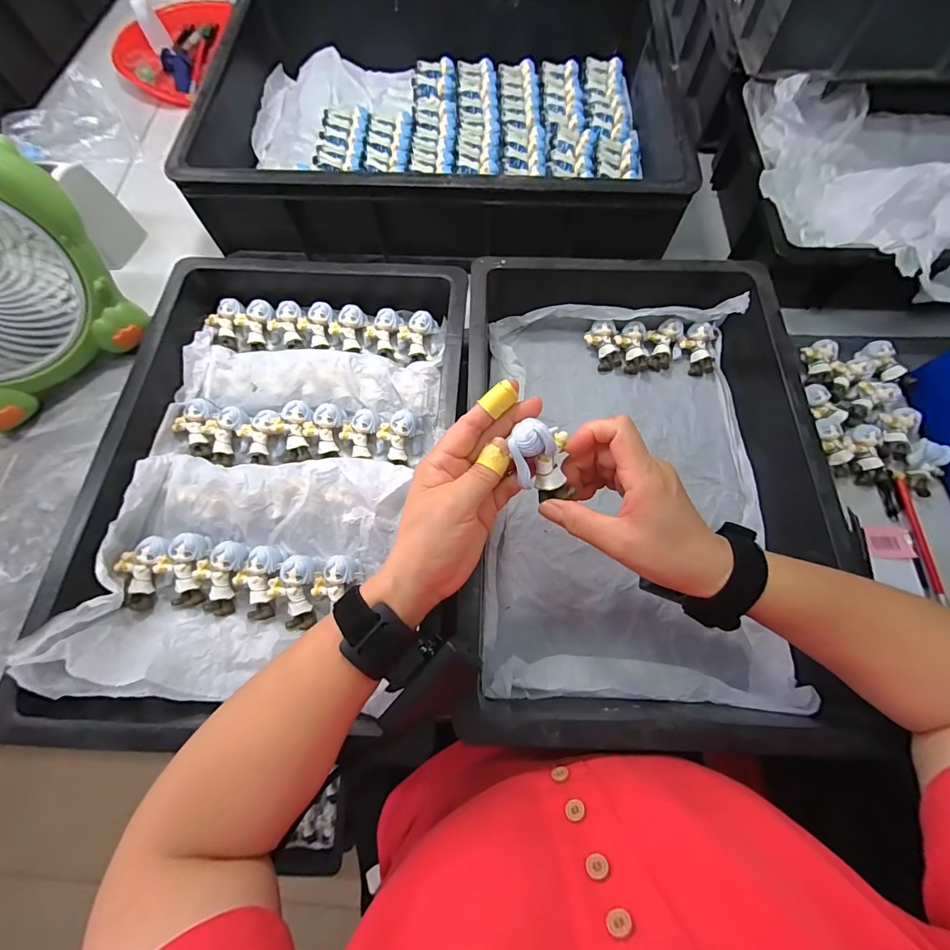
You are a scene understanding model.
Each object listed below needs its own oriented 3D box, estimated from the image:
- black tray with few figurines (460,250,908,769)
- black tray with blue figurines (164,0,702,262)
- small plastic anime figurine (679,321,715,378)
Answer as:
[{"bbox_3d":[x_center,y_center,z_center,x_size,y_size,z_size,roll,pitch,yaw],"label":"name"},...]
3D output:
[{"bbox_3d":[0.146,-0.023,0.403,0.303,0.098,0.477,2,70,1],"label":"black tray with few figurines"},{"bbox_3d":[-0.041,-0.464,0.550,0.578,0.105,0.411,5,70,2],"label":"black tray with blue figurines"},{"bbox_3d":[0.264,-0.148,0.484,0.035,0.016,0.061,-6,93,-2],"label":"small plastic anime figurine"}]

